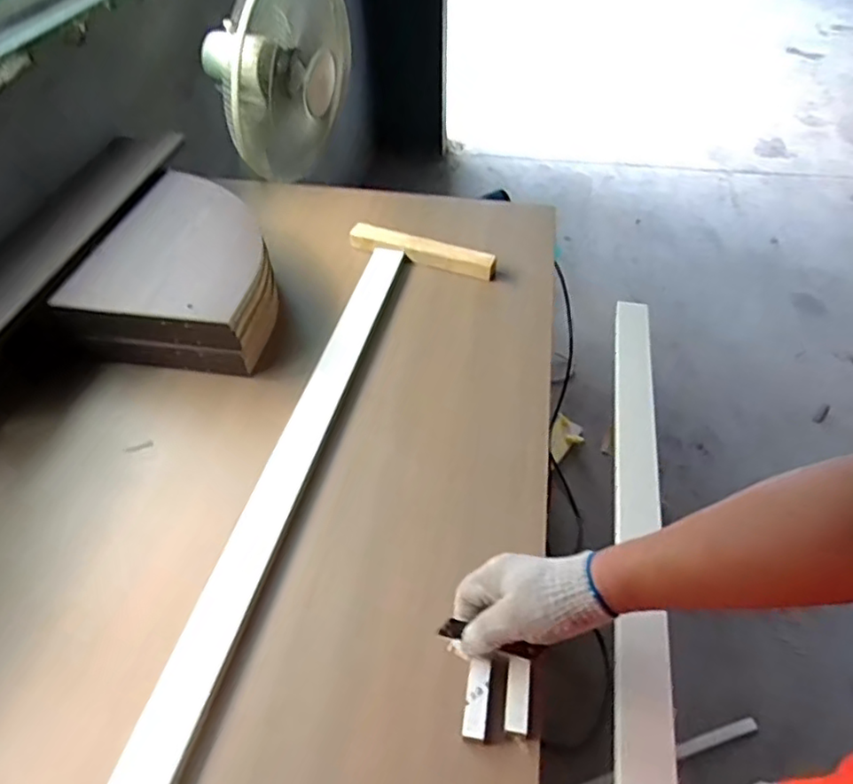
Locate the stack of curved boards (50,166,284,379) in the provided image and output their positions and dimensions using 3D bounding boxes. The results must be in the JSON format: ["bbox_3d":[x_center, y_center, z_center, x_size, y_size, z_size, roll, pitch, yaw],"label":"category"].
[{"bbox_3d":[-0.356,-0.196,0.979,0.263,0.101,0.358,2,46,4],"label":"stack of curved boards"}]

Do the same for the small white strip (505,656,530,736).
[{"bbox_3d":[0.084,0.277,0.581,0.021,0.005,0.063,-3,63,21],"label":"small white strip"}]

